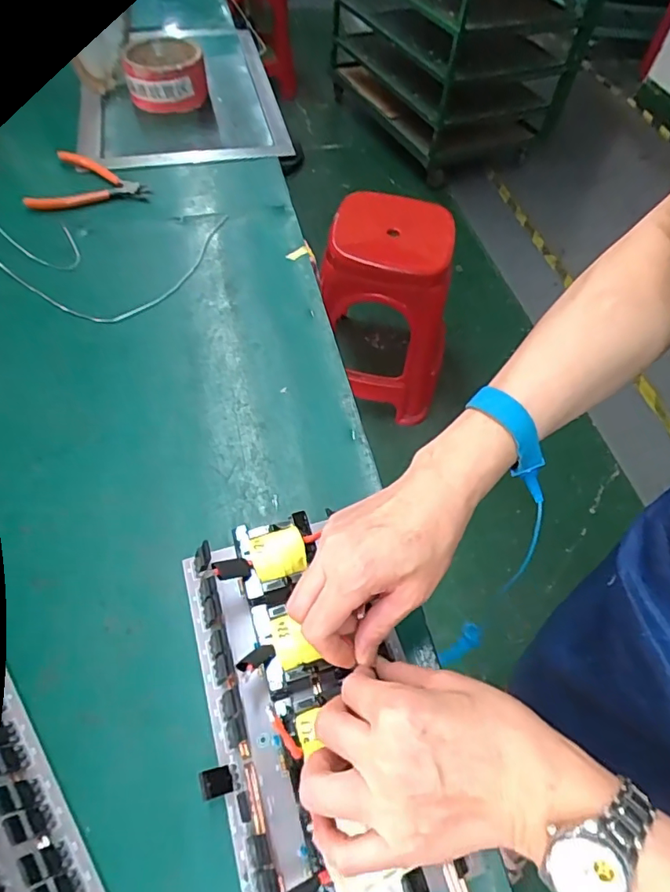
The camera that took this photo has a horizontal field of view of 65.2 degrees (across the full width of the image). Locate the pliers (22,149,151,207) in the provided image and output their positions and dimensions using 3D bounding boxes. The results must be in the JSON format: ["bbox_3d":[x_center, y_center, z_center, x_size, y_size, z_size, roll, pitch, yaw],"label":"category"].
[{"bbox_3d":[-0.312,-0.346,0.670,0.137,0.017,0.113,-6,57,-8],"label":"pliers"}]

